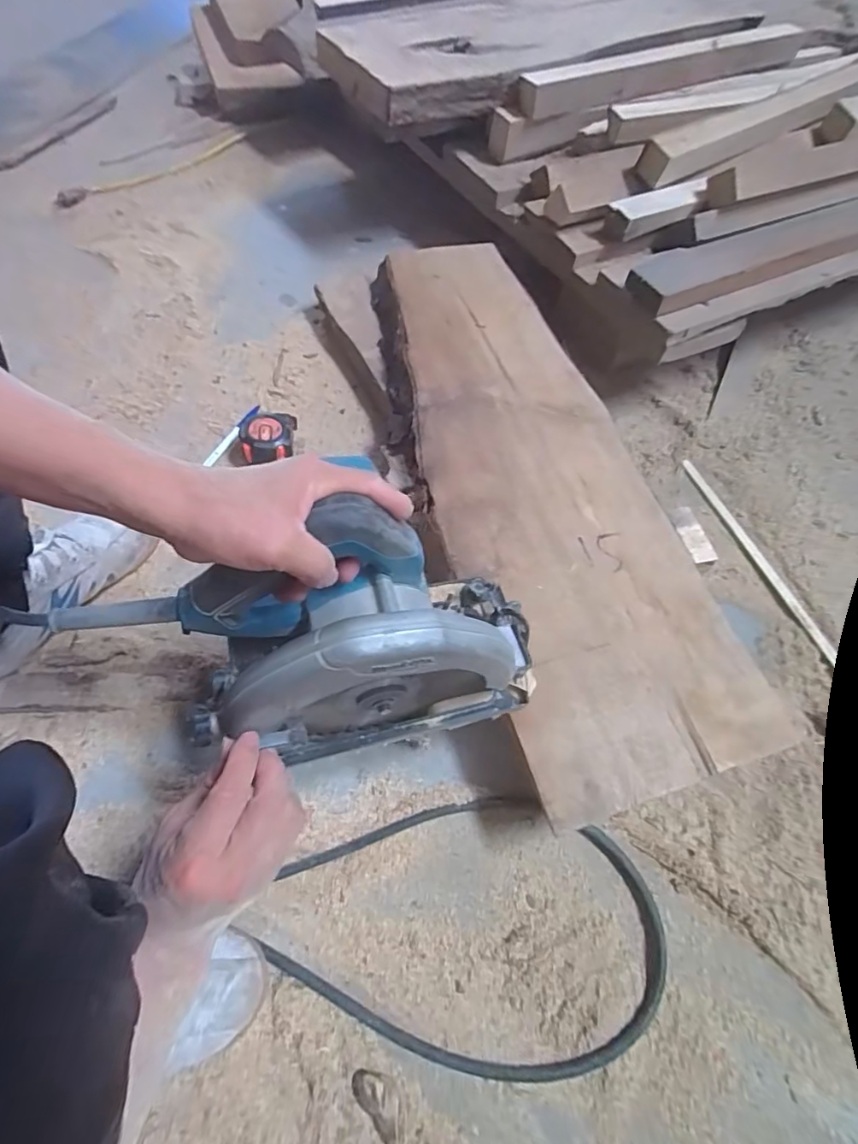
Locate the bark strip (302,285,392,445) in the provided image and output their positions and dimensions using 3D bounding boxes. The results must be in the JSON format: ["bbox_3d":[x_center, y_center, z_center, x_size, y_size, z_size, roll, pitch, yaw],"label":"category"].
[{"bbox_3d":[-0.118,-0.312,0.754,0.035,0.042,0.288,-24,64,-16],"label":"bark strip"}]

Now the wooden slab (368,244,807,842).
[{"bbox_3d":[0.112,-0.136,0.595,0.235,0.025,0.732,-12,62,-10],"label":"wooden slab"}]

